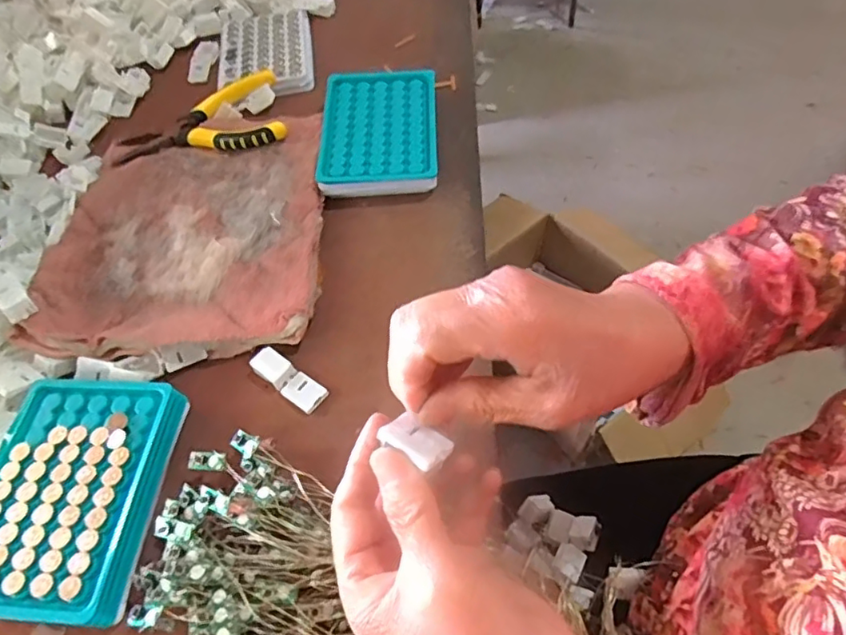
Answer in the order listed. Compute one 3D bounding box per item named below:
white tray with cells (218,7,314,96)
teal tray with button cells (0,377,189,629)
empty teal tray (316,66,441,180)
[{"bbox_3d":[-0.157,-0.264,0.572,0.089,0.013,0.131,-10,58,-1],"label":"white tray with cells"},{"bbox_3d":[-0.204,0.101,0.336,0.101,0.030,0.133,2,58,6],"label":"teal tray with button cells"},{"bbox_3d":[-0.037,-0.158,0.484,0.094,0.018,0.127,-2,58,3],"label":"empty teal tray"}]

